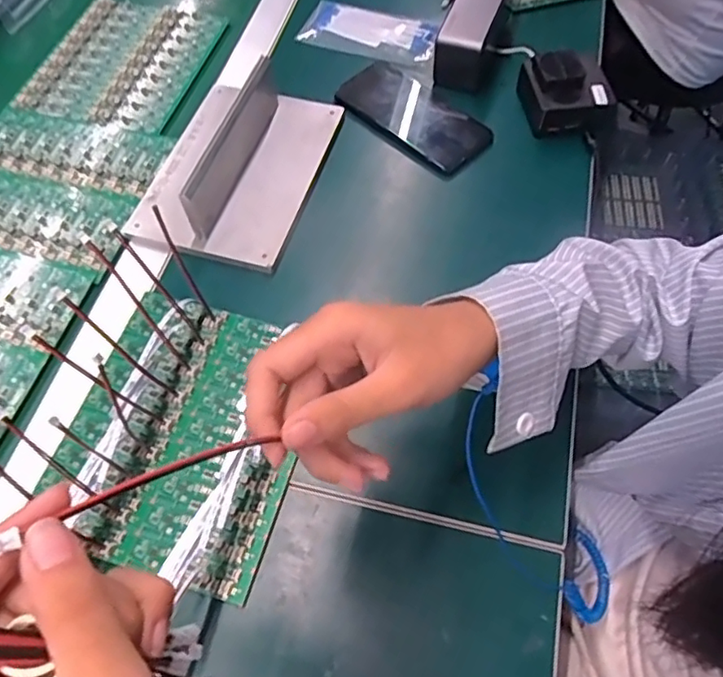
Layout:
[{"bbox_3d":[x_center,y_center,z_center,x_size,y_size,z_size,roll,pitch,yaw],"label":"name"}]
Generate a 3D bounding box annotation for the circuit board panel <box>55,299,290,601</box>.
[{"bbox_3d":[-0.127,0.053,0.403,0.162,0.059,0.194,14,64,8],"label":"circuit board panel"}]

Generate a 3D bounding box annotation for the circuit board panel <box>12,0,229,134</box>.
[{"bbox_3d":[-0.253,-0.297,0.625,0.162,0.008,0.182,14,62,11],"label":"circuit board panel"}]

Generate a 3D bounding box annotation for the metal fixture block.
[{"bbox_3d":[-0.113,-0.165,0.524,0.139,0.054,0.196,16,64,9],"label":"metal fixture block"}]

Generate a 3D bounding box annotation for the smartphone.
[{"bbox_3d":[0.052,-0.218,0.566,0.148,0.011,0.074,38,69,21],"label":"smartphone"}]

